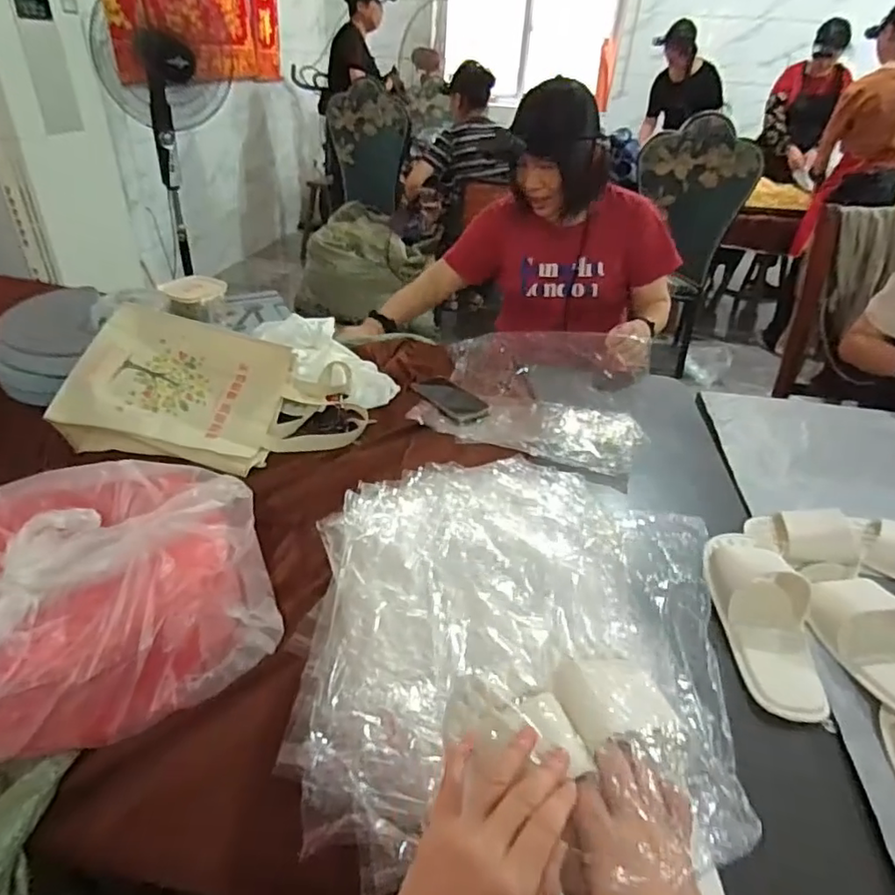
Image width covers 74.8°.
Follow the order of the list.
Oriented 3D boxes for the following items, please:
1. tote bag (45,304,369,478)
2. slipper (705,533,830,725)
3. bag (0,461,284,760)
[{"bbox_3d":[-0.358,-0.081,0.950,0.438,0.053,0.264,16,56,-14],"label":"tote bag"},{"bbox_3d":[0.380,0.195,0.701,0.106,0.052,0.258,7,34,4],"label":"slipper"},{"bbox_3d":[-0.347,0.142,0.573,0.329,0.131,0.248,-20,41,-32],"label":"bag"}]

